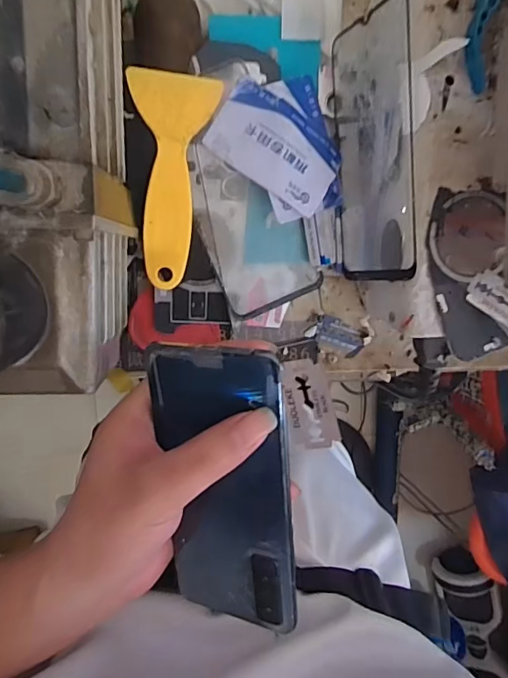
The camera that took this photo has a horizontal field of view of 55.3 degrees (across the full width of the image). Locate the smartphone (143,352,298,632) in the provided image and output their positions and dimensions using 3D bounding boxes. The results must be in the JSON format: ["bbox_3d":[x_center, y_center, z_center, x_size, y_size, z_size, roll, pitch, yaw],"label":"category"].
[{"bbox_3d":[-0.014,0.078,0.249,0.069,0.009,0.157,4,109,23],"label":"smartphone"}]

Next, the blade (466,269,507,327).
[{"bbox_3d":[0.149,-0.023,0.293,0.041,0.004,0.021,34,96,-4],"label":"blade"}]

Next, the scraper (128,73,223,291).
[{"bbox_3d":[-0.056,-0.101,0.315,0.052,0.012,0.132,5,98,-6],"label":"scraper"}]

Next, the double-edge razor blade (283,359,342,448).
[{"bbox_3d":[0.025,0.029,0.215,0.022,0.004,0.041,-4,105,19],"label":"double-edge razor blade"}]

